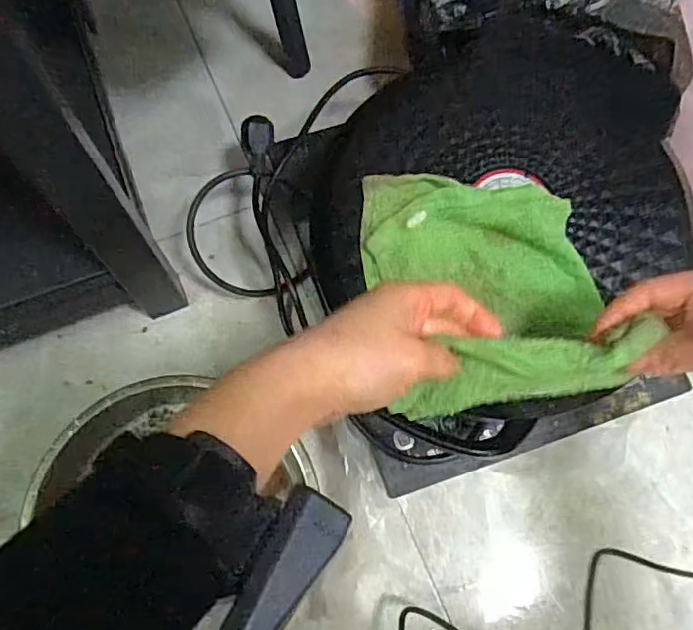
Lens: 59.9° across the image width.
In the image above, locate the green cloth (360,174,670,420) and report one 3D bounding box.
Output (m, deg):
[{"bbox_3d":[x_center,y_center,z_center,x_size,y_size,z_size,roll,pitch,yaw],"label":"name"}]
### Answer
[{"bbox_3d":[0.095,-0.035,0.386,0.144,0.100,0.175,-8,73,-5],"label":"green cloth"}]

